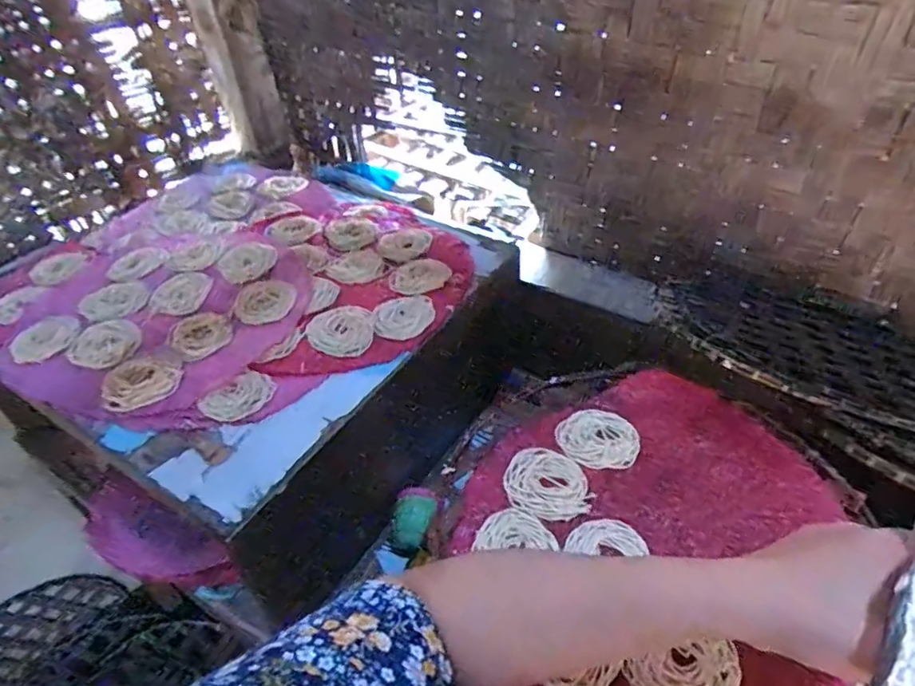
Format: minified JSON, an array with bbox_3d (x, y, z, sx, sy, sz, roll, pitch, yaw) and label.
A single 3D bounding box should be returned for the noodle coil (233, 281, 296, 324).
[{"bbox_3d":[-0.239,-0.052,0.707,0.075,0.010,0.070,-2,42,2],"label":"noodle coil"}]

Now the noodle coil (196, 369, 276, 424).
[{"bbox_3d":[-0.229,0.056,0.596,0.075,0.008,0.049,-35,50,-30],"label":"noodle coil"}]

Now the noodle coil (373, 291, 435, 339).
[{"bbox_3d":[-0.064,-0.034,0.694,0.072,0.016,0.074,-2,42,2],"label":"noodle coil"}]

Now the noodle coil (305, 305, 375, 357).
[{"bbox_3d":[-0.137,-0.016,0.671,0.075,0.013,0.081,-2,42,2],"label":"noodle coil"}]

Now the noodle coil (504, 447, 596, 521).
[{"bbox_3d":[0.085,0.134,0.547,0.076,0.007,0.077,-2,42,2],"label":"noodle coil"}]

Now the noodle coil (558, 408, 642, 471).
[{"bbox_3d":[0.145,0.097,0.585,0.079,0.010,0.072,-2,42,2],"label":"noodle coil"}]

